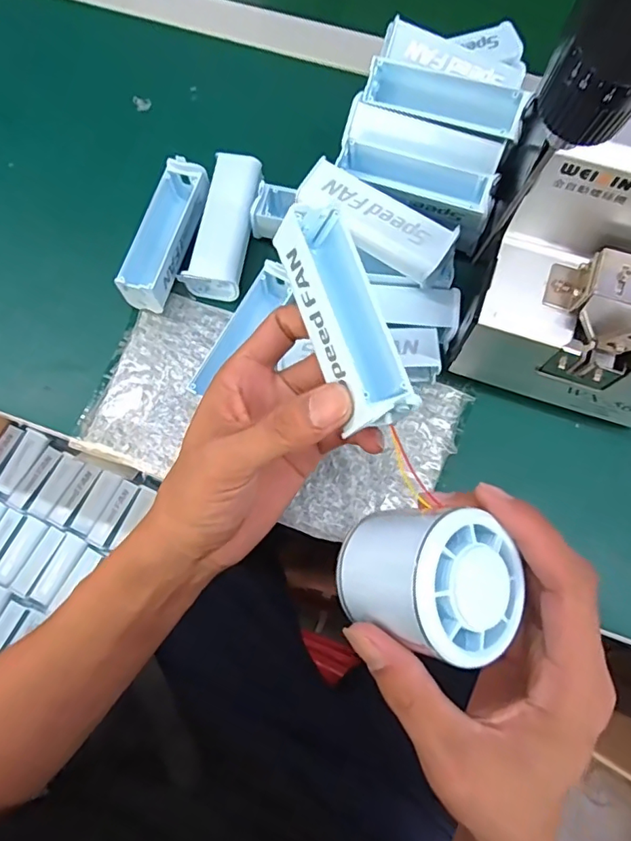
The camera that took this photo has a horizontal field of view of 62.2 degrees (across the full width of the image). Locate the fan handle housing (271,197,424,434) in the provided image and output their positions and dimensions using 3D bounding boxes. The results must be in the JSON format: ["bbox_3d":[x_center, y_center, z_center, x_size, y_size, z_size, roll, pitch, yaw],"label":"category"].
[{"bbox_3d":[0.011,-0.046,0.234,0.032,0.028,0.107,-10,71,-43],"label":"fan handle housing"}]

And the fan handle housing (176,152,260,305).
[{"bbox_3d":[-0.063,-0.136,0.367,0.037,0.024,0.100,9,75,4],"label":"fan handle housing"}]

